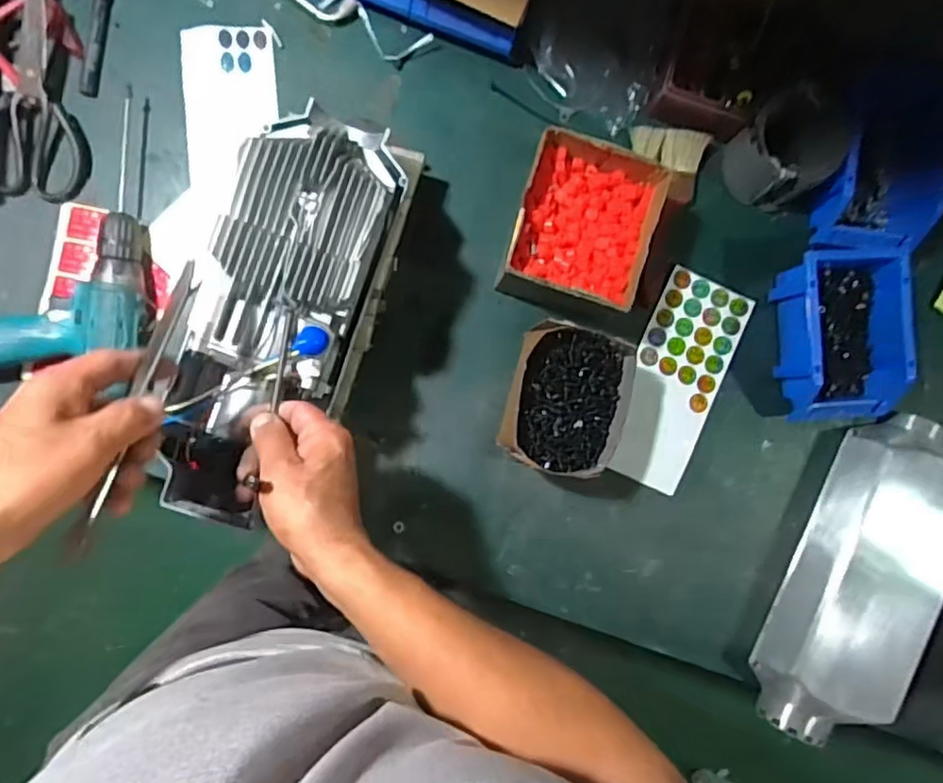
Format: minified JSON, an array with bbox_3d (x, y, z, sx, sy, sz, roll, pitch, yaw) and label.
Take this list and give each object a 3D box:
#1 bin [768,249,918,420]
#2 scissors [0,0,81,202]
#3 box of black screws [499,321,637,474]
[{"bbox_3d":[0.414,-0.062,0.688,0.120,0.071,0.187,-5,89,-5],"label":"bin"},{"bbox_3d":[-0.444,-0.302,0.634,0.068,0.021,0.200,4,101,-5],"label":"scissors"},{"bbox_3d":[0.097,0.008,0.650,0.121,0.095,0.150,11,88,-5],"label":"box of black screws"}]

